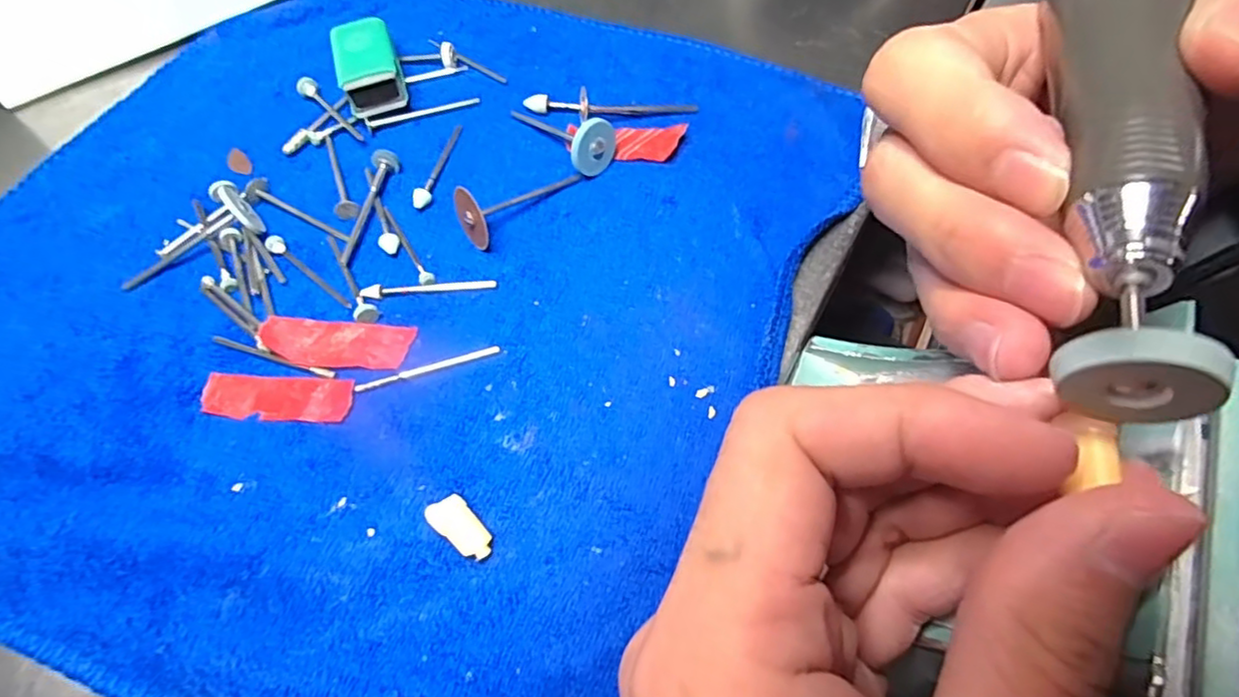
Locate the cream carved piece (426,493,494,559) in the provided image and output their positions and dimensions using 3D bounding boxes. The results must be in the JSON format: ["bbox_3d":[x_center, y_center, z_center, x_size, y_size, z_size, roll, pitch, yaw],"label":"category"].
[{"bbox_3d":[-0.041,0.047,0.160,0.019,0.005,0.009,37,68,18],"label":"cream carved piece"}]

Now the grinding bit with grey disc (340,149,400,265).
[{"bbox_3d":[-0.088,-0.050,0.213,0.008,0.007,0.047,8,62,4],"label":"grinding bit with grey disc"}]

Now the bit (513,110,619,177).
[{"bbox_3d":[-0.023,-0.079,0.225,0.049,0.016,0.018,32,66,33],"label":"bit"}]

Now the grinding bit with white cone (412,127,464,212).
[{"bbox_3d":[-0.066,-0.068,0.223,0.006,0.005,0.043,12,63,7],"label":"grinding bit with white cone"}]

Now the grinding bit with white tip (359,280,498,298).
[{"bbox_3d":[-0.062,-0.020,0.197,0.043,0.004,0.005,-5,62,-3],"label":"grinding bit with white tip"}]

